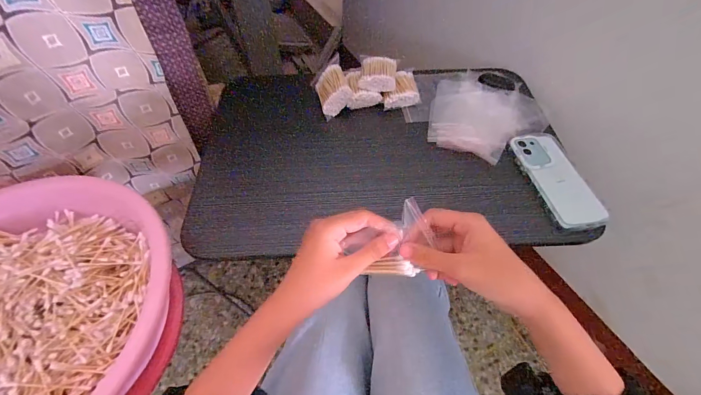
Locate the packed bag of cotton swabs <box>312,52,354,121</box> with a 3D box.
[{"bbox_3d":[-0.033,-0.191,0.537,0.053,0.051,0.084,-16,58,-11],"label":"packed bag of cotton swabs"}]

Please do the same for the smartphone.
[{"bbox_3d":[0.304,-0.032,0.448,0.082,0.005,0.164,-4,57,-3],"label":"smartphone"}]

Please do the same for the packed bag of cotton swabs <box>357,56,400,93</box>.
[{"bbox_3d":[0.050,-0.218,0.540,0.065,0.029,0.076,4,57,2],"label":"packed bag of cotton swabs"}]

